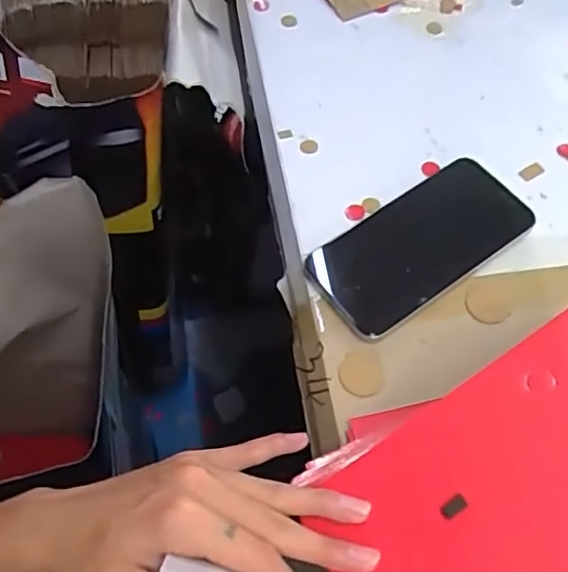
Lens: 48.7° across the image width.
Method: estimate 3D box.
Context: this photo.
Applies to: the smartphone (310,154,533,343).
[{"bbox_3d":[0.096,-0.032,0.428,0.158,0.016,0.075,-32,68,-19],"label":"smartphone"}]

